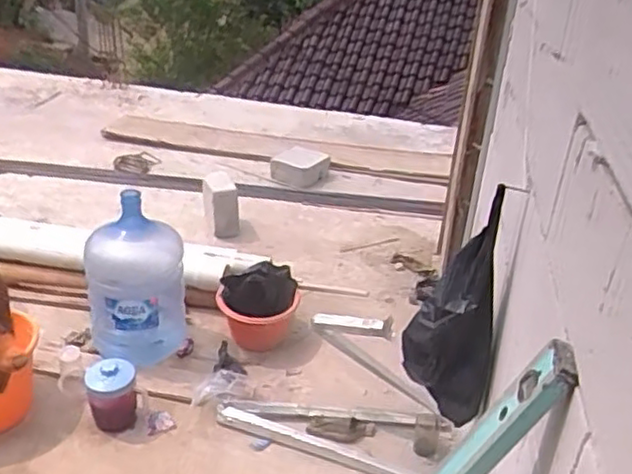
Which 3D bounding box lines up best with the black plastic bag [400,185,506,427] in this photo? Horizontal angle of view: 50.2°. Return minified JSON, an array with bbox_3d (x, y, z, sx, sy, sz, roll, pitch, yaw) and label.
[{"bbox_3d":[0.248,0.161,1.253,0.168,0.397,0.085,7,29,6],"label":"black plastic bag"}]

